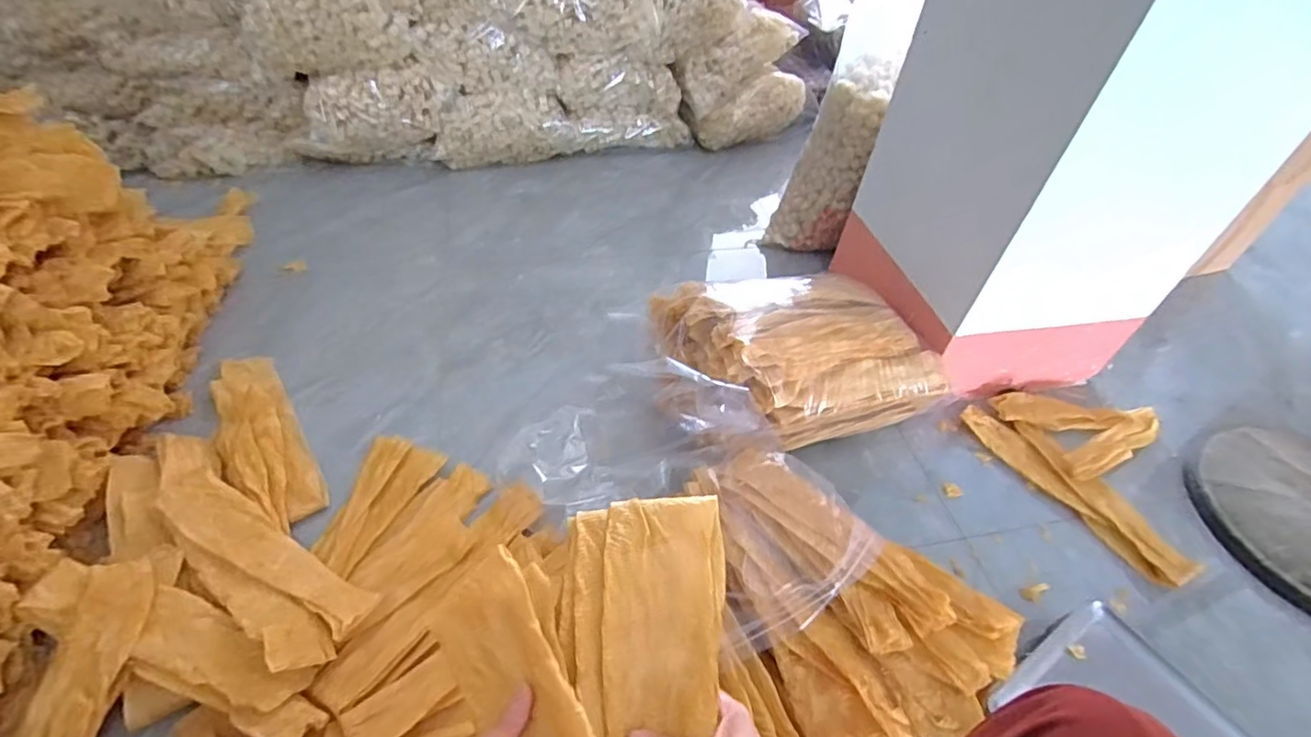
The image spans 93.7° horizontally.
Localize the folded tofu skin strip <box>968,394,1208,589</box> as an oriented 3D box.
[{"bbox_3d":[0.795,0.146,1.070,0.314,0.090,0.386,-21,52,-25],"label":"folded tofu skin strip"}]

